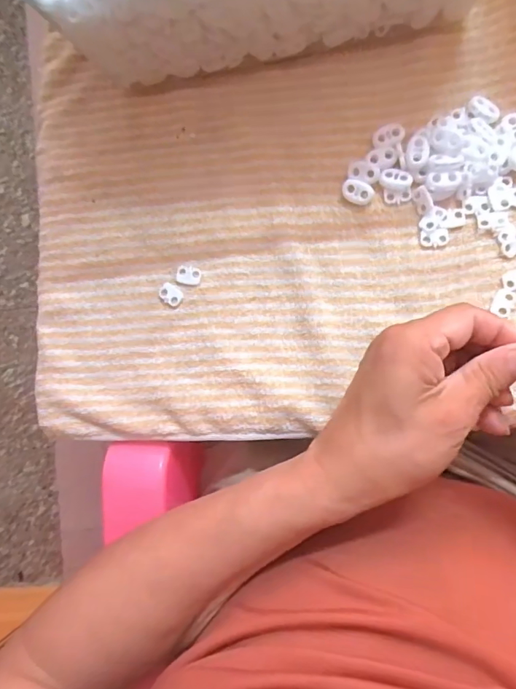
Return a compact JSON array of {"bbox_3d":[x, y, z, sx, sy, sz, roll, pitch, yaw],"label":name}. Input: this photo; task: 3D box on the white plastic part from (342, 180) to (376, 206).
[{"bbox_3d":[0.070,-0.106,0.331,0.022,0.006,0.015,26,89,8],"label":"white plastic part"}]

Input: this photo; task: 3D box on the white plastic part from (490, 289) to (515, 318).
[{"bbox_3d":[0.164,-0.029,0.312,0.012,0.004,0.018,22,89,8],"label":"white plastic part"}]

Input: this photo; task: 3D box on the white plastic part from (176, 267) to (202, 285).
[{"bbox_3d":[-0.051,-0.051,0.345,0.018,0.004,0.013,12,87,8],"label":"white plastic part"}]

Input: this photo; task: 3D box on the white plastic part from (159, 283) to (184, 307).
[{"bbox_3d":[-0.064,-0.037,0.345,0.018,0.004,0.013,36,91,8],"label":"white plastic part"}]

